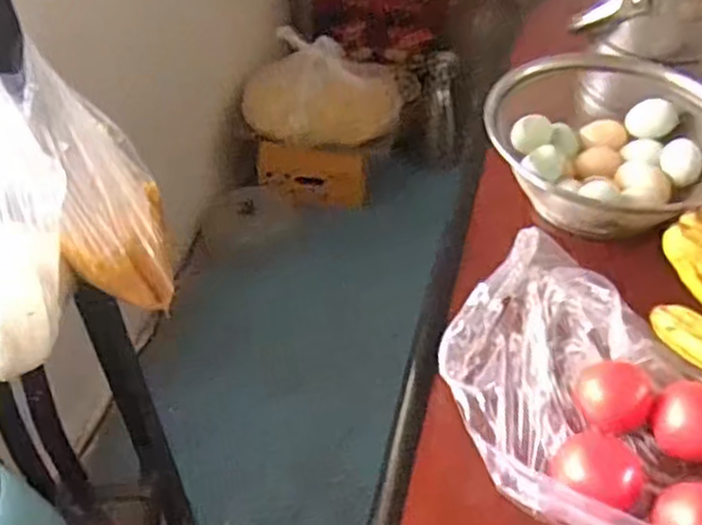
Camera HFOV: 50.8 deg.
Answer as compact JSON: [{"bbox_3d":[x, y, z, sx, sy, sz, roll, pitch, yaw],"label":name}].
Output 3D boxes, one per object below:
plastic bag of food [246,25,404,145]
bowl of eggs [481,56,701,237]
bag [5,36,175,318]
[{"bbox_3d":[-0.068,-0.421,1.813,0.378,0.170,0.244,-4,47,-5],"label":"plastic bag of food"},{"bbox_3d":[0.277,-0.124,0.747,0.238,0.096,0.219,1,47,-1],"label":"bowl of eggs"},{"bbox_3d":[-0.203,-0.062,0.598,0.094,0.211,0.071,-28,14,-25],"label":"bag"}]

